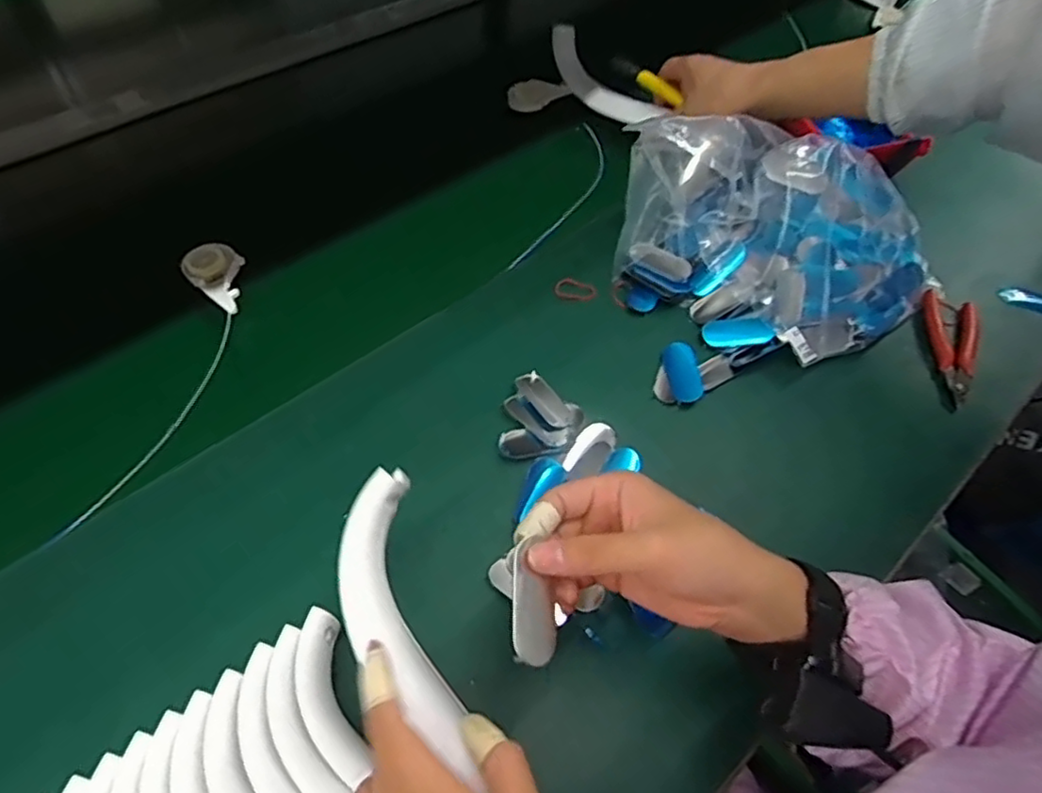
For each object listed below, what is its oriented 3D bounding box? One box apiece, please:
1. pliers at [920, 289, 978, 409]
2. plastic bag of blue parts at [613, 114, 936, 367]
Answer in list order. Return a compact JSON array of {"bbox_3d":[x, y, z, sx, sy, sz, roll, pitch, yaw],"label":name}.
[{"bbox_3d":[0.385,-0.046,0.580,0.042,0.023,0.119,11,57,2],"label":"pliers"},{"bbox_3d":[0.219,-0.141,0.561,0.270,0.130,0.174,33,60,15],"label":"plastic bag of blue parts"}]

